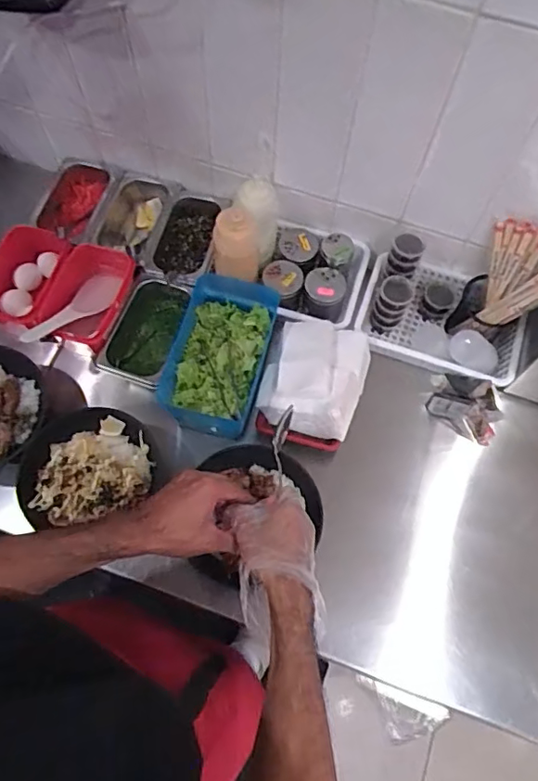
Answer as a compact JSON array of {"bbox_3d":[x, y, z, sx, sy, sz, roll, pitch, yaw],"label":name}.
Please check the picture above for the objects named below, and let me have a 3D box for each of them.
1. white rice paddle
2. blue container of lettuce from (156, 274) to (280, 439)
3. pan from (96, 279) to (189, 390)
[{"bbox_3d":[-0.287,-0.120,0.814,0.063,0.022,0.177,36,57,12],"label":"white rice paddle"},{"bbox_3d":[-0.072,-0.048,0.818,0.138,0.080,0.221,16,68,5],"label":"blue container of lettuce"},{"bbox_3d":[-0.189,-0.081,0.846,0.095,0.063,0.170,14,67,4],"label":"pan"}]

